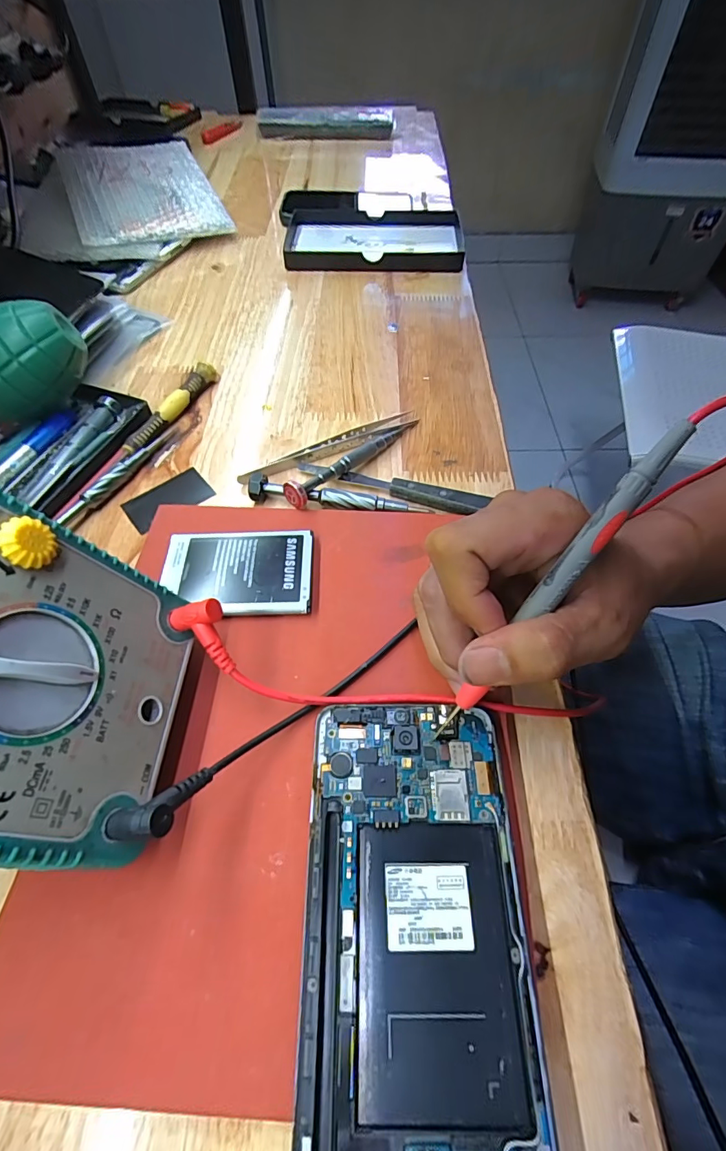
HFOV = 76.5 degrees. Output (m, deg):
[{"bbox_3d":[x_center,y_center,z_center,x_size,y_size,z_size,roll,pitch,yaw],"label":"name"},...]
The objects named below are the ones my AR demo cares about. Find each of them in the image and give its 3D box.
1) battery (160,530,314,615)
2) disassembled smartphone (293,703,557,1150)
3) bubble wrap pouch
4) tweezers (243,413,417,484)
[{"bbox_3d":[-0.067,-0.002,0.247,0.078,0.008,0.051,-1,56,-1],"label":"battery"},{"bbox_3d":[0.018,0.120,0.166,0.076,0.005,0.146,0,56,0],"label":"disassembled smartphone"},{"bbox_3d":[-0.256,-0.401,0.495,0.196,0.040,0.246,-16,58,-11],"label":"bubble wrap pouch"},{"bbox_3d":[-0.021,-0.086,0.309,0.129,0.008,0.013,-25,60,-16],"label":"tweezers"}]

